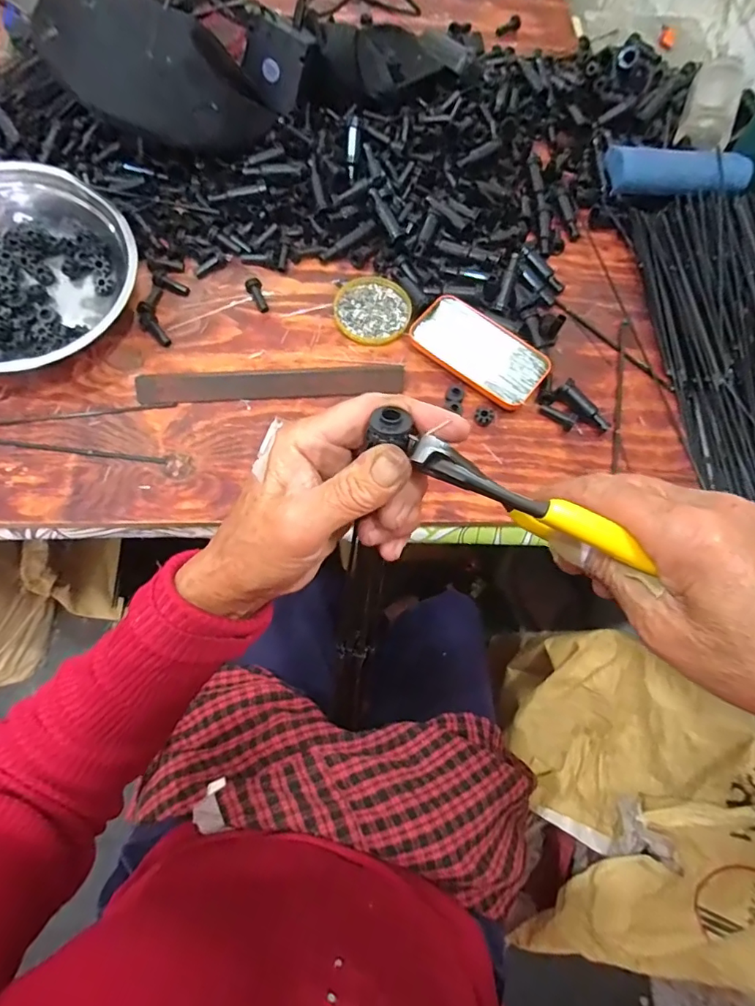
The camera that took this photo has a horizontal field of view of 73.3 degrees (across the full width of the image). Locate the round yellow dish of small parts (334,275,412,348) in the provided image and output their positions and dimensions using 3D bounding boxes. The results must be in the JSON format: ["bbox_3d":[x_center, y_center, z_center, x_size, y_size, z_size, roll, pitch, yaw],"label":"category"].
[{"bbox_3d":[-0.004,-0.217,0.567,0.081,0.012,0.087,1,69,-4],"label":"round yellow dish of small parts"}]

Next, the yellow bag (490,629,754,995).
[{"bbox_3d":[0.355,0.370,0.652,0.316,0.216,0.392,-3,70,-6],"label":"yellow bag"}]

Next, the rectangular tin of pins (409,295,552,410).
[{"bbox_3d":[0.110,-0.164,0.543,0.143,0.017,0.077,38,71,10],"label":"rectangular tin of pins"}]

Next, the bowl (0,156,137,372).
[{"bbox_3d":[-0.352,-0.223,0.496,0.215,0.080,0.213,1,69,-4],"label":"bowl"}]

